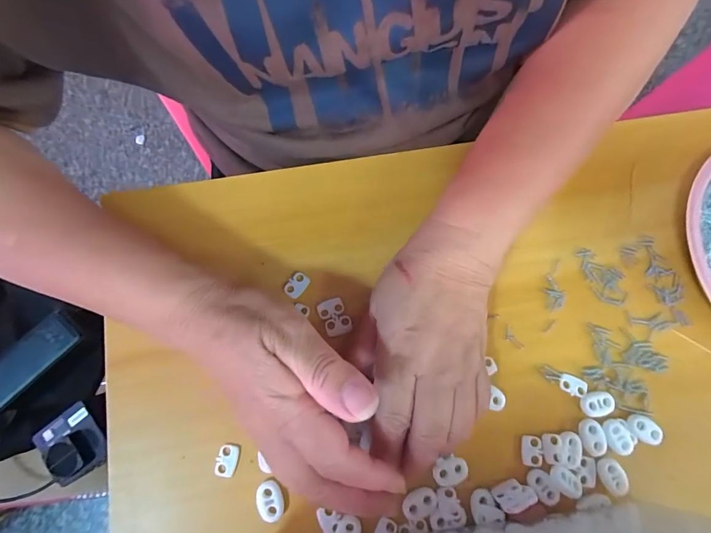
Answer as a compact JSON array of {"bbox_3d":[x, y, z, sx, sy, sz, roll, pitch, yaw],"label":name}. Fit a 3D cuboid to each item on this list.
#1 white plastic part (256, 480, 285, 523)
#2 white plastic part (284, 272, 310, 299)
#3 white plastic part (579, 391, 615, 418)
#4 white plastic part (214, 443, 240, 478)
[{"bbox_3d":[-0.052,0.143,0.233,0.015,0.007,0.022,-12,77,-5],"label":"white plastic part"},{"bbox_3d":[-0.041,0.013,0.267,0.013,0.004,0.018,34,77,6],"label":"white plastic part"},{"bbox_3d":[0.162,0.092,0.254,0.021,0.005,0.016,-16,77,-6],"label":"white plastic part"},{"bbox_3d":[-0.081,0.122,0.238,0.013,0.004,0.019,12,76,1],"label":"white plastic part"}]

